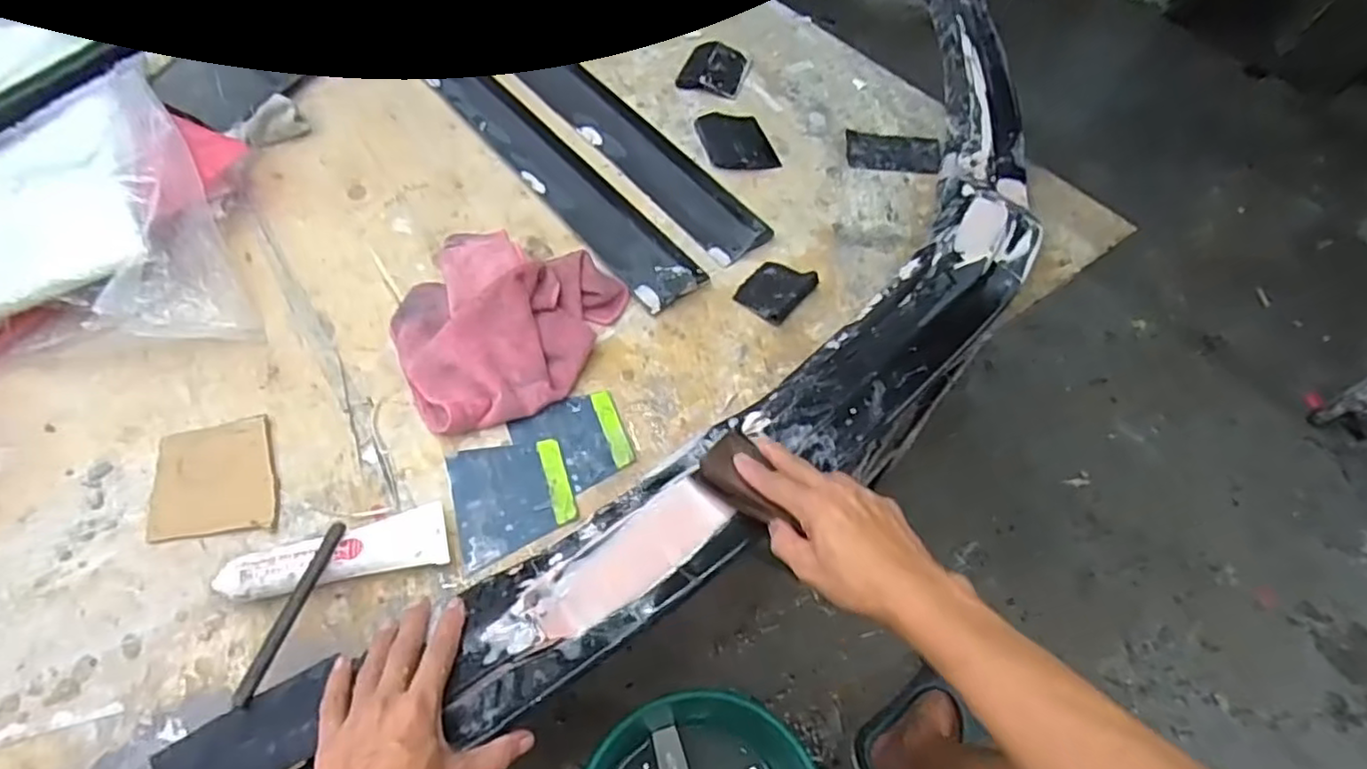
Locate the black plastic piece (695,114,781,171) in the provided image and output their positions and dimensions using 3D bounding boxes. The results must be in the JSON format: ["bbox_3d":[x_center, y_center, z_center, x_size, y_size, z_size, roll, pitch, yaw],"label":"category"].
[{"bbox_3d":[0.069,-0.305,0.846,0.084,0.012,0.110,-10,56,-12],"label":"black plastic piece"}]

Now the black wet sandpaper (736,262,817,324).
[{"bbox_3d":[0.096,-0.102,0.712,0.066,0.020,0.071,37,59,20],"label":"black wet sandpaper"}]

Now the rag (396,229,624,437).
[{"bbox_3d":[-0.188,-0.064,0.658,0.199,0.057,0.220,22,56,10],"label":"rag"}]

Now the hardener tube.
[{"bbox_3d":[-0.274,0.136,0.536,0.163,0.032,0.047,-11,56,-13],"label":"hardener tube"}]

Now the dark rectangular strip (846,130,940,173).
[{"bbox_3d":[0.265,-0.295,0.851,0.113,0.006,0.079,9,54,1],"label":"dark rectangular strip"}]

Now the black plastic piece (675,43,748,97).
[{"bbox_3d":[0.044,-0.435,0.928,0.077,0.028,0.092,19,55,8],"label":"black plastic piece"}]

